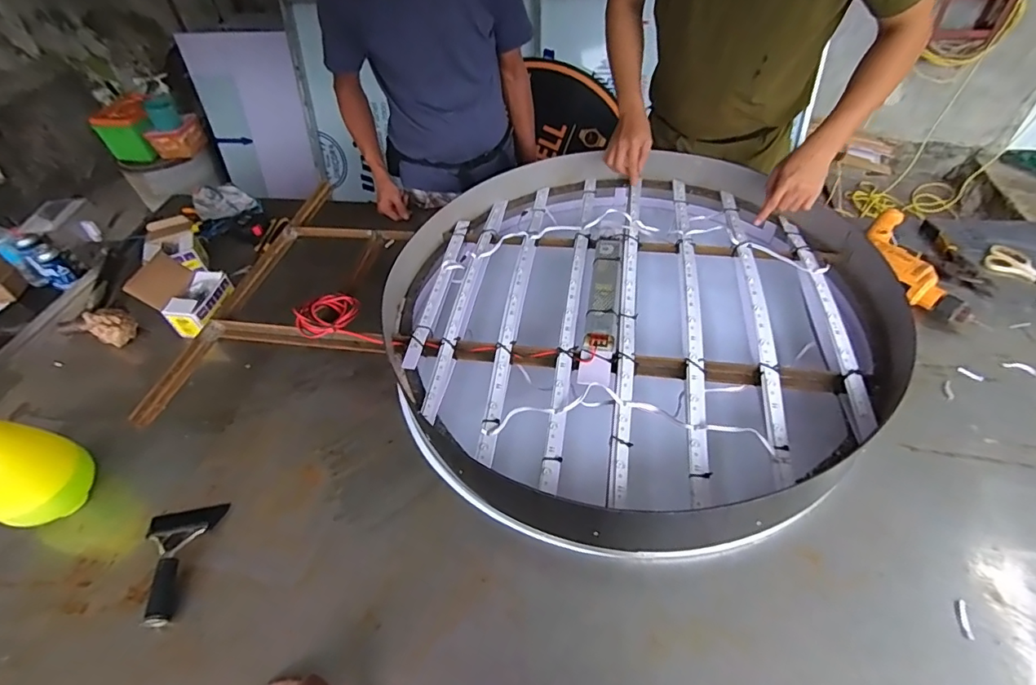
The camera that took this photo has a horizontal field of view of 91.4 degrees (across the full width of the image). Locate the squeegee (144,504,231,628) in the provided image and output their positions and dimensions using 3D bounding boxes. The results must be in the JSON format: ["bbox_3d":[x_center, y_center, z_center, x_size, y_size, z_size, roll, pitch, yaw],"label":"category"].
[{"bbox_3d":[-0.532,0.338,0.779,0.110,0.028,0.180,-10,47,-4],"label":"squeegee"}]

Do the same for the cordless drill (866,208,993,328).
[{"bbox_3d":[0.809,-0.161,1.056,0.115,0.066,0.324,-3,47,3],"label":"cordless drill"}]

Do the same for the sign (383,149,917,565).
[{"bbox_3d":[0.207,-0.068,0.984,0.847,0.157,0.858,-3,47,3],"label":"sign"}]

